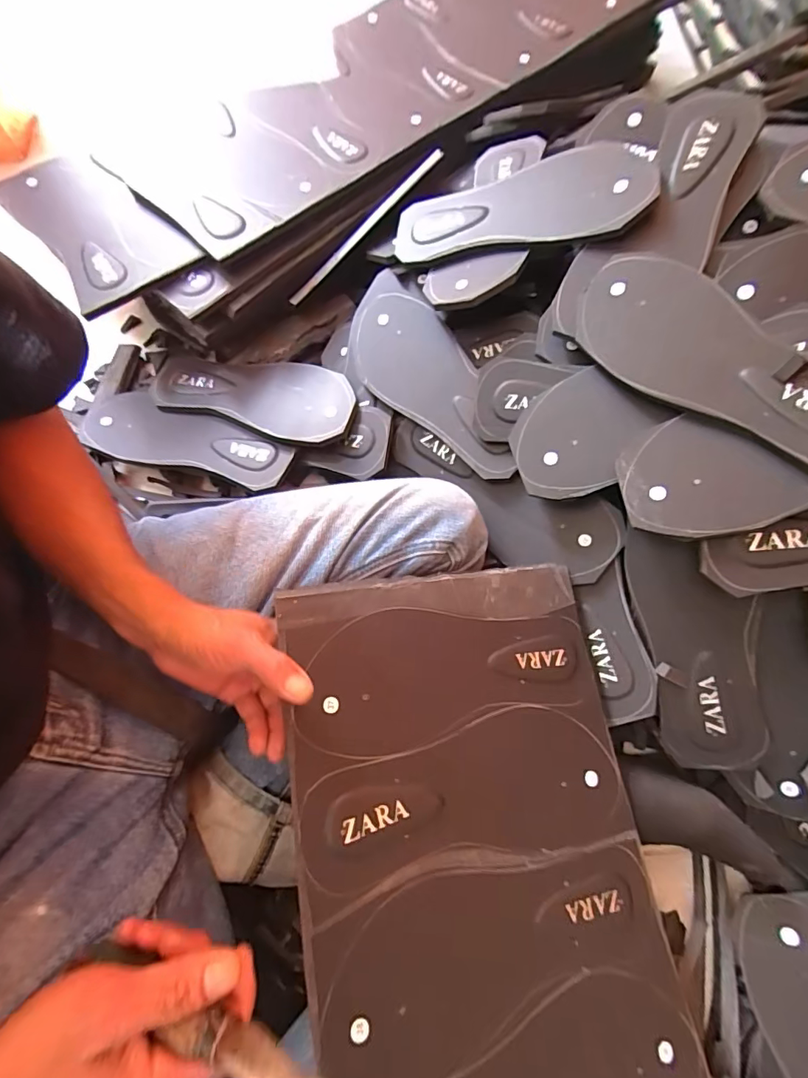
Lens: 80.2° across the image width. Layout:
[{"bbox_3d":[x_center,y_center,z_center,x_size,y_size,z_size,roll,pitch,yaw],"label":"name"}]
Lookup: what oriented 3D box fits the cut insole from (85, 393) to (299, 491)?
[{"bbox_3d":[-0.248,-0.110,0.538,0.248,0.023,0.083,20,71,6],"label":"cut insole"}]

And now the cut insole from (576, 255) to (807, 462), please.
[{"bbox_3d":[0.244,-0.142,0.366,0.235,0.011,0.102,38,95,26],"label":"cut insole"}]

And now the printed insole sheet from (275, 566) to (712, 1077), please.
[{"bbox_3d":[0.075,0.290,0.312,0.248,0.010,0.545,-6,73,-21],"label":"printed insole sheet"}]

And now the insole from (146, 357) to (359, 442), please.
[{"bbox_3d":[-0.179,-0.166,0.549,0.265,0.012,0.097,11,69,15],"label":"insole"}]

